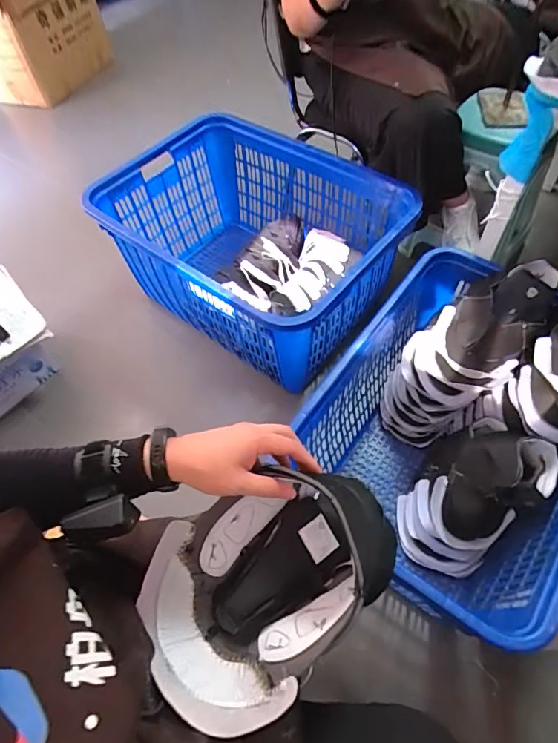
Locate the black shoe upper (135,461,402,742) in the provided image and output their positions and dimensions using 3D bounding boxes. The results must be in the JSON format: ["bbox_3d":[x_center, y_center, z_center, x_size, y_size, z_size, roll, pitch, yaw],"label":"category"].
[{"bbox_3d":[-0.015,0.211,0.465,0.278,0.119,0.190,-38,64,-21],"label":"black shoe upper"}]

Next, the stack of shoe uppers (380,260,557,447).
[{"bbox_3d":[0.425,-0.025,1.068,0.202,0.538,0.218,-13,55,-31],"label":"stack of shoe uppers"}]

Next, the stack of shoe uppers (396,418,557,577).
[{"bbox_3d":[0.419,0.265,0.970,0.209,0.302,0.291,36,67,24],"label":"stack of shoe uppers"}]

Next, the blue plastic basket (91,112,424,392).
[{"bbox_3d":[-0.075,-0.370,1.369,0.805,0.403,0.611,33,65,23],"label":"blue plastic basket"}]

